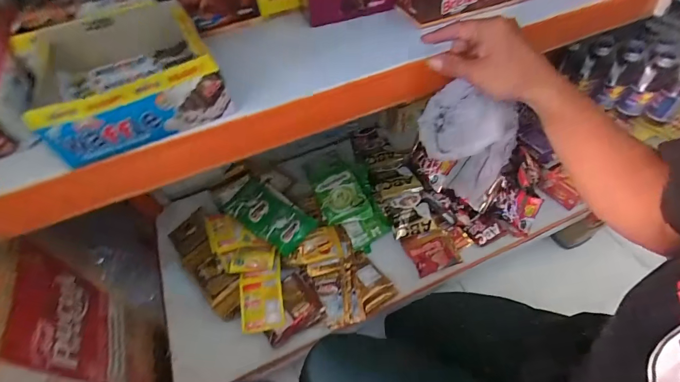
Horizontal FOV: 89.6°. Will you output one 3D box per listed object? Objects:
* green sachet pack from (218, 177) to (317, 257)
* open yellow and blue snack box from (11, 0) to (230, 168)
[{"bbox_3d":[-0.149,0.045,0.708,0.191,0.034,0.101,29,57,25],"label":"green sachet pack"},{"bbox_3d":[-0.222,-0.119,0.353,0.158,0.059,0.172,-25,53,-17],"label":"open yellow and blue snack box"}]

